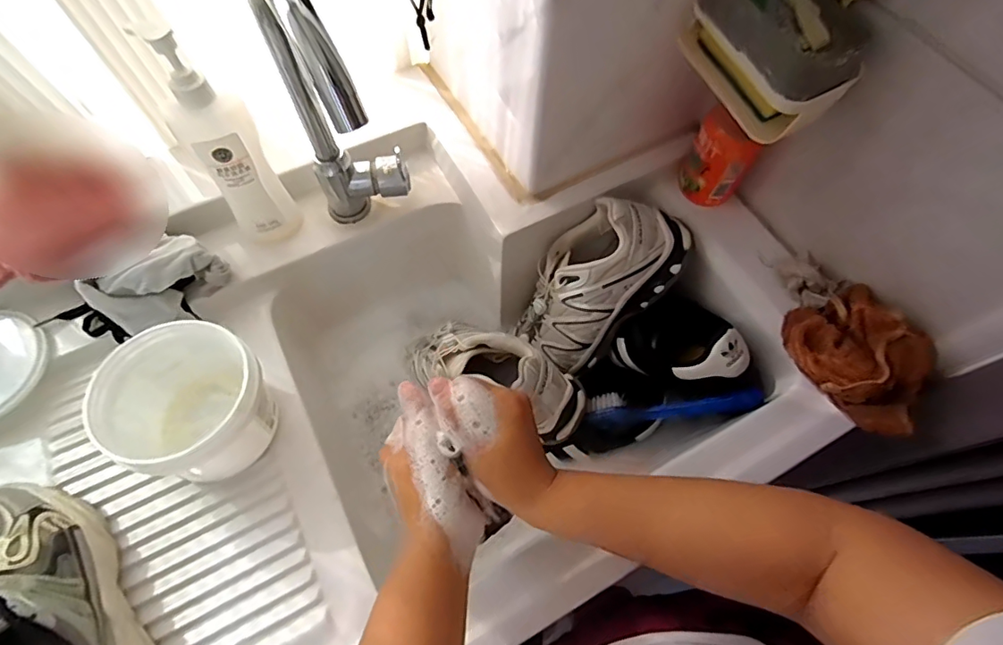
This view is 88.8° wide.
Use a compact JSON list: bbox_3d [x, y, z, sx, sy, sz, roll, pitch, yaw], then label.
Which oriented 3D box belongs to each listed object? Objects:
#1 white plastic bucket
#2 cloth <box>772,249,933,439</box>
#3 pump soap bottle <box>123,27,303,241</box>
[{"bbox_3d":[-0.259,0.069,0.438,0.123,0.086,0.110,25,67,10],"label":"white plastic bucket"},{"bbox_3d":[0.321,0.015,0.479,0.108,0.074,0.177,-27,68,-13],"label":"cloth"},{"bbox_3d":[-0.250,-0.157,0.468,0.044,0.213,0.058,41,71,16],"label":"pump soap bottle"}]

